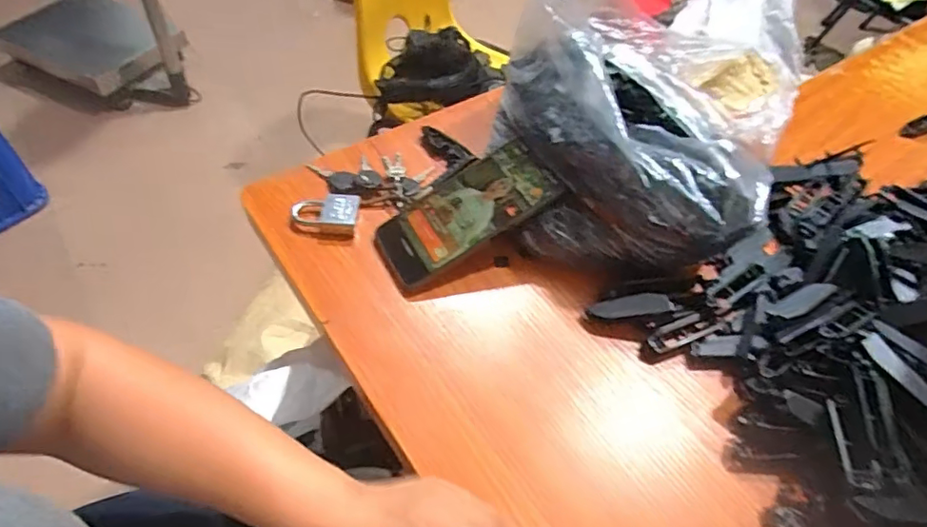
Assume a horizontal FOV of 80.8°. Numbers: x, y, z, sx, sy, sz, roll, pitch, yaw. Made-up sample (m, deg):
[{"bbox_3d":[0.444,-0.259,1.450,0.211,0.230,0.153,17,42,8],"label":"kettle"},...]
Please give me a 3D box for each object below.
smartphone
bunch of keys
[{"bbox_3d":[-0.002,-0.047,0.486,0.157,0.013,0.079,-31,57,1],"label":"smartphone"},{"bbox_3d":[-0.092,-0.088,0.547,0.123,0.021,0.069,13,51,5],"label":"bunch of keys"}]

